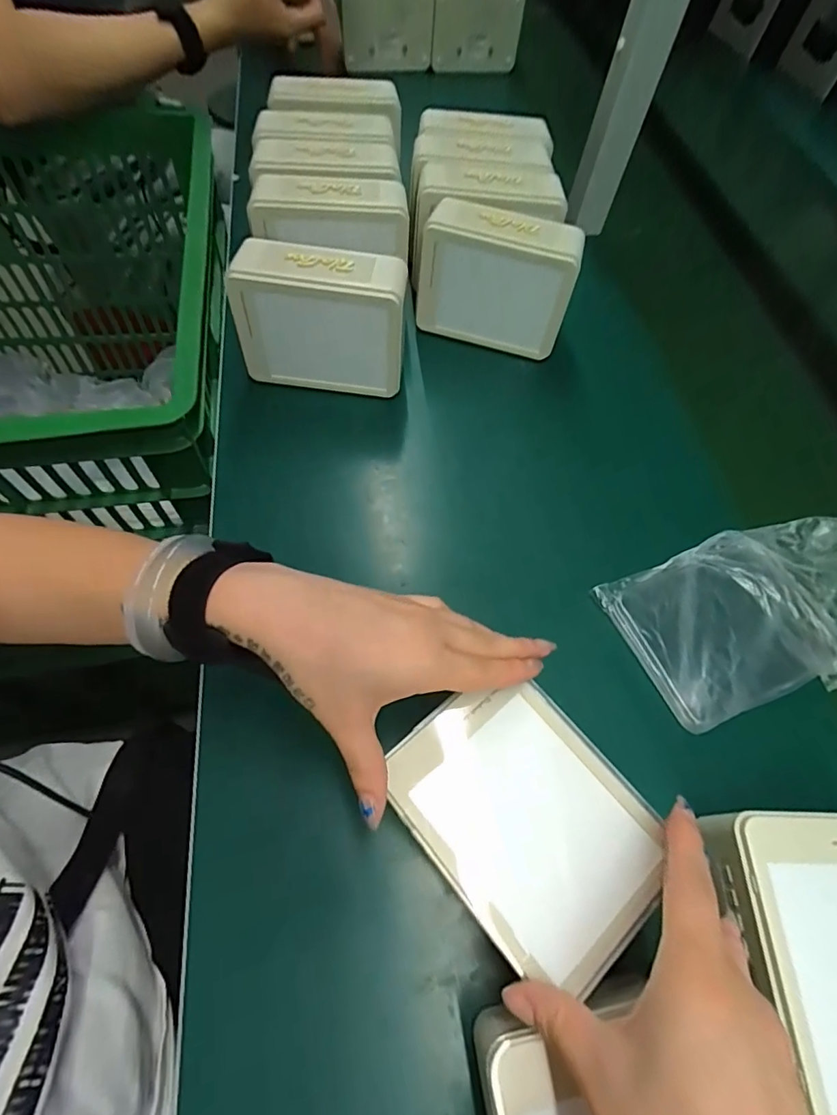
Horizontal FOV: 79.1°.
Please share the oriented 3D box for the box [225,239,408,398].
[{"bbox_3d":[-0.082,-0.201,0.434,0.141,0.107,0.048,9,61,0],"label":"box"}]

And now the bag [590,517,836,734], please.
[{"bbox_3d":[0.242,0.042,0.369,0.181,0.043,0.128,-15,64,-13],"label":"bag"}]

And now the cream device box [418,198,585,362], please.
[{"bbox_3d":[0.070,-0.254,0.471,0.137,0.100,0.060,15,61,3],"label":"cream device box"}]

